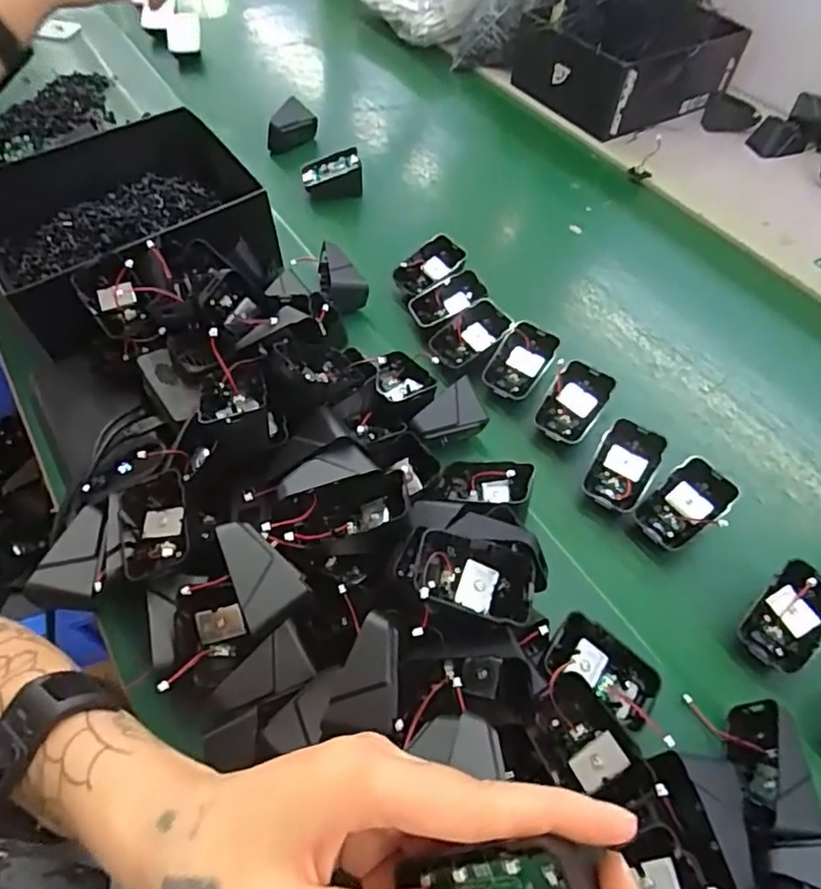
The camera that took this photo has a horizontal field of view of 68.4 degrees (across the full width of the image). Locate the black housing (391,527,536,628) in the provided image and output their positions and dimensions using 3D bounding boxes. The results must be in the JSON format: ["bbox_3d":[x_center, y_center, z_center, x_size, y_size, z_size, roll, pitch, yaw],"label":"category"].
[{"bbox_3d":[0.031,0.077,0.350,0.077,0.024,0.048,6,55,2],"label":"black housing"}]

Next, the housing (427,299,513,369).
[{"bbox_3d":[0.053,-0.096,0.535,0.068,0.022,0.043,-38,73,1],"label":"housing"}]

